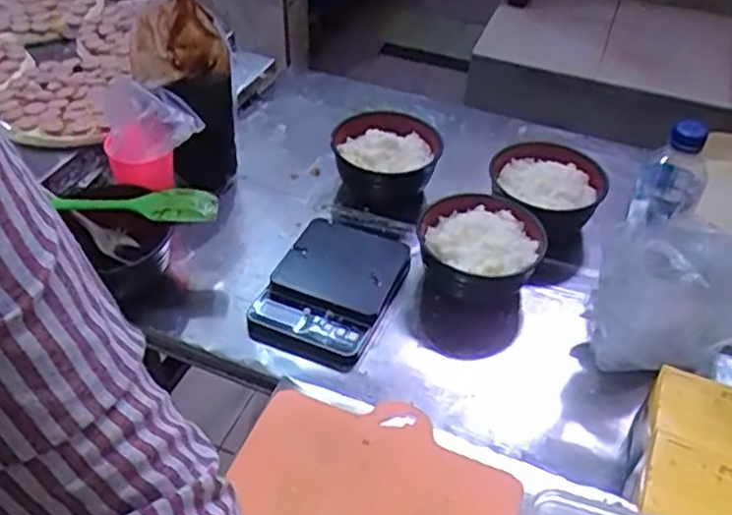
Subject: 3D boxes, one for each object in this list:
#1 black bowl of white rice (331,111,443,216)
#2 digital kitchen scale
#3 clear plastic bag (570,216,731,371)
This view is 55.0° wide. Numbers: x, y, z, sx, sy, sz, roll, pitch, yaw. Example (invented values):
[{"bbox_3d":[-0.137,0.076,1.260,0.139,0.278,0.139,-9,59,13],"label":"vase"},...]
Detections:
[{"bbox_3d":[0.022,-0.129,0.927,0.129,0.063,0.130,1,45,-1],"label":"black bowl of white rice"},{"bbox_3d":[-0.038,0.028,0.787,0.132,0.018,0.195,19,47,16],"label":"digital kitchen scale"},{"bbox_3d":[0.314,0.028,0.681,0.160,0.202,0.110,21,48,17],"label":"clear plastic bag"}]

